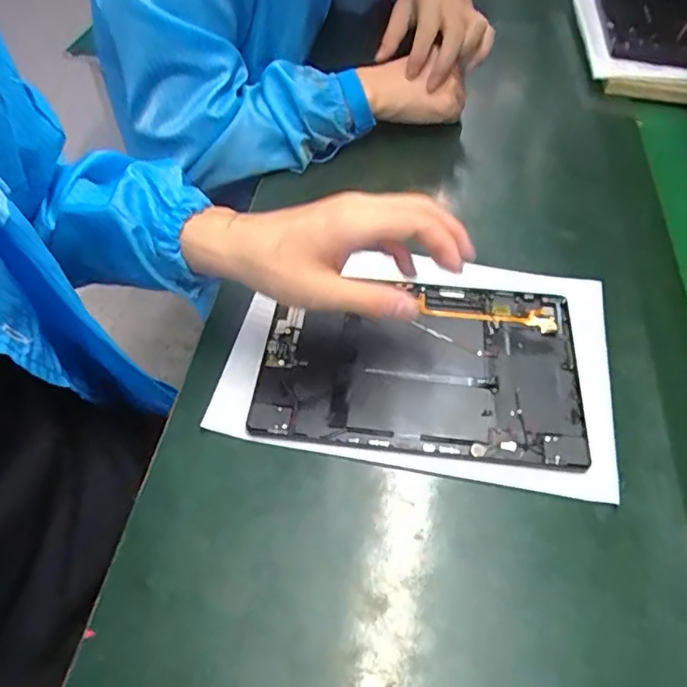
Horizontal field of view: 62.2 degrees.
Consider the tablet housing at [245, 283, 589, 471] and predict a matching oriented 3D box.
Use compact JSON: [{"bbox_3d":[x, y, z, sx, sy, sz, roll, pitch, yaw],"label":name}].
[{"bbox_3d":[0.058,0.015,0.433,0.232,0.010,0.150,5,53,6],"label":"tablet housing"}]

